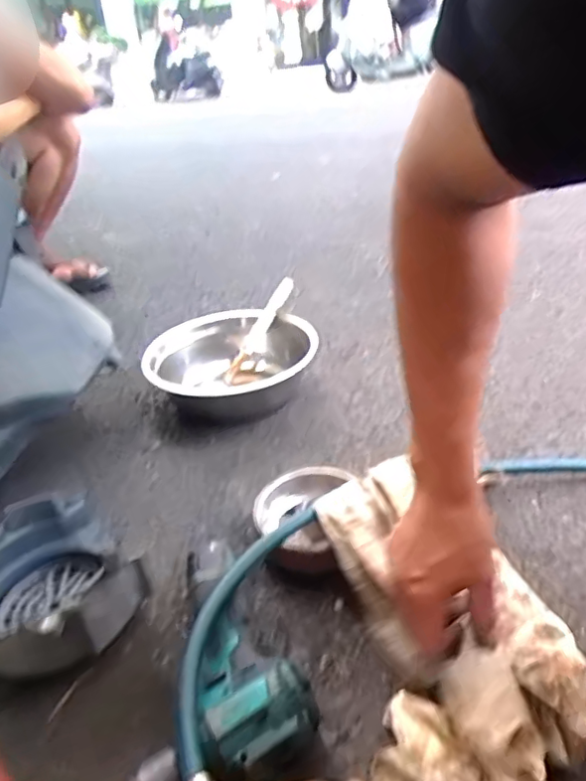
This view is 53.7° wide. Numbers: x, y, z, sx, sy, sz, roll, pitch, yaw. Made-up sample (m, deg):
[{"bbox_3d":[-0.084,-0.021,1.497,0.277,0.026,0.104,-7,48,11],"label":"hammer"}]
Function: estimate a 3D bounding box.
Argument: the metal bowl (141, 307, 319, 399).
[{"bbox_3d":[-0.091,-0.031,0.879,0.252,0.088,0.253,-5,31,3],"label":"metal bowl"}]

